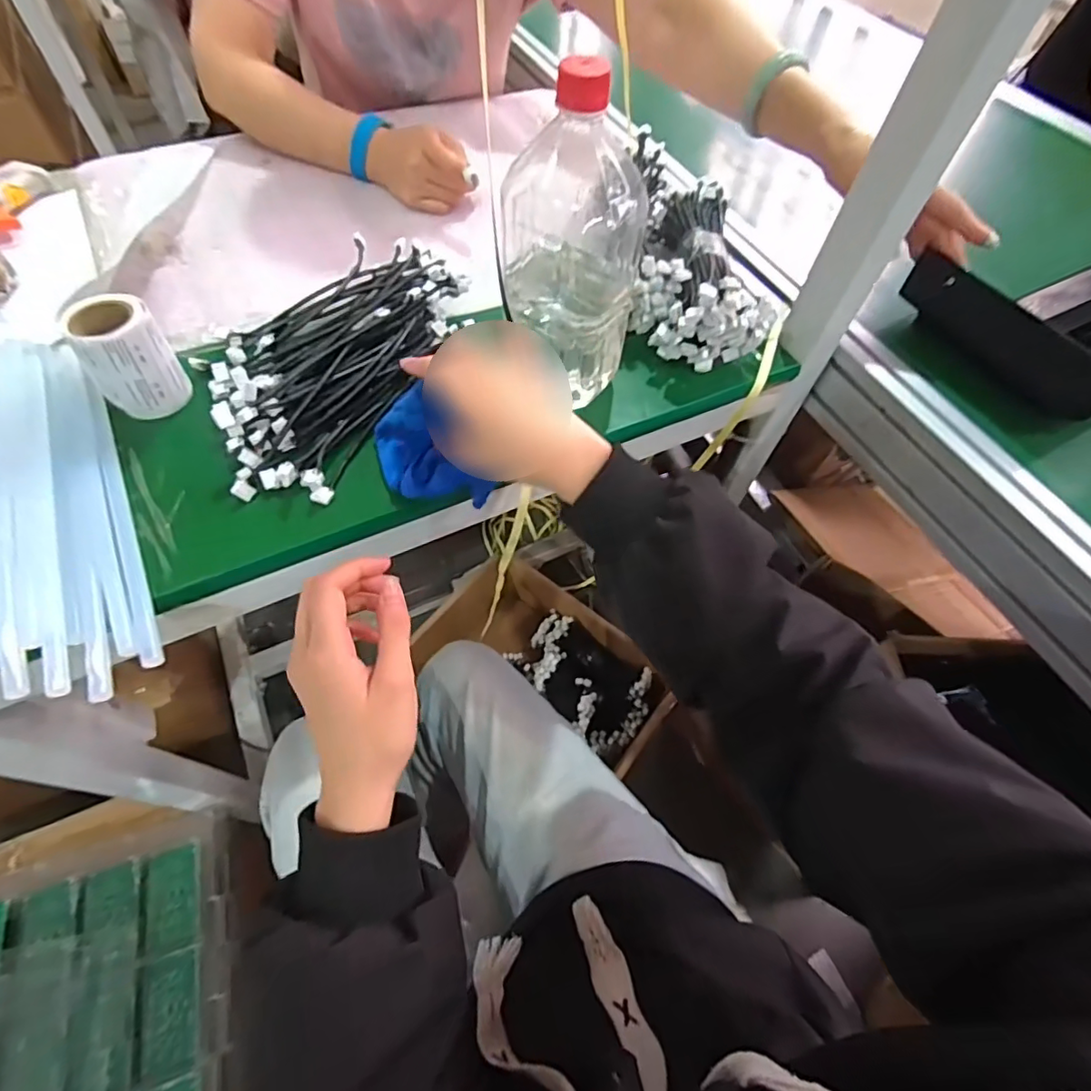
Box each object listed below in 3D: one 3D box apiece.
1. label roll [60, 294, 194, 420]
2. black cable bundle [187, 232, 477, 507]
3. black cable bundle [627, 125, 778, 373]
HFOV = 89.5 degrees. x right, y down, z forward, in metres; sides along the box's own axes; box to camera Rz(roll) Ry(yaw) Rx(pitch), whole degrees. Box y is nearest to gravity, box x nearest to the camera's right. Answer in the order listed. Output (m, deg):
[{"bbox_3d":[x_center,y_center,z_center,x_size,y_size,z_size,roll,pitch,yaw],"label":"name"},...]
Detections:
[{"bbox_3d":[-0.321,-0.143,0.425,0.060,0.079,0.050,-32,65,-21],"label":"label roll"},{"bbox_3d":[-0.188,-0.165,0.469,0.171,0.045,0.278,25,60,12],"label":"black cable bundle"},{"bbox_3d":[0.134,-0.280,0.523,0.105,0.084,0.235,1,58,-2],"label":"black cable bundle"}]

